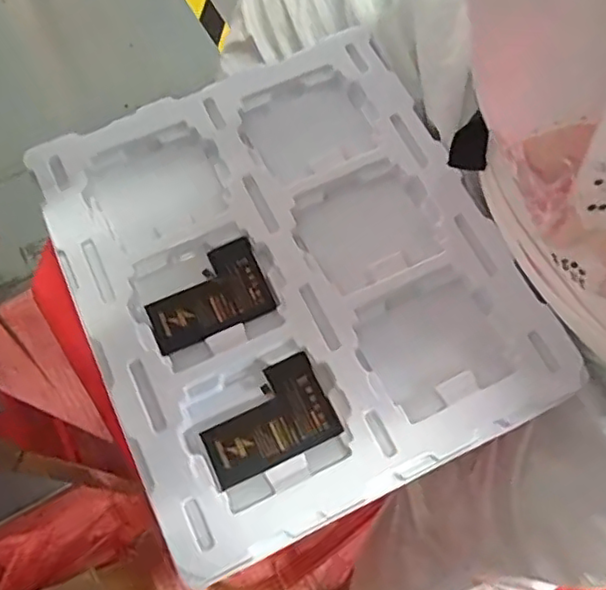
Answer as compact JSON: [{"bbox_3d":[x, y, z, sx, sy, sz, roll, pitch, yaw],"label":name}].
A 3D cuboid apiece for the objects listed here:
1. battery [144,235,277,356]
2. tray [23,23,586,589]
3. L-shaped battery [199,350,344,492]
[{"bbox_3d":[-0.065,0.000,0.414,0.081,0.006,0.056,-26,72,-10],"label":"battery"},{"bbox_3d":[-0.009,-0.019,0.419,0.273,0.018,0.312,-25,72,-9],"label":"tray"},{"bbox_3d":[-0.024,0.077,0.384,0.081,0.004,0.057,-24,71,-9],"label":"L-shaped battery"}]

